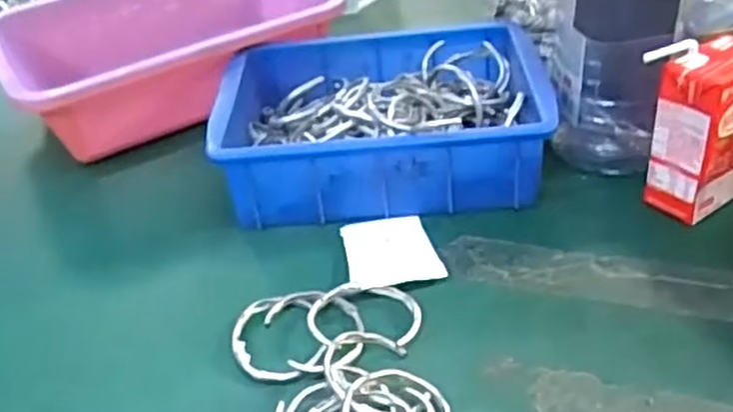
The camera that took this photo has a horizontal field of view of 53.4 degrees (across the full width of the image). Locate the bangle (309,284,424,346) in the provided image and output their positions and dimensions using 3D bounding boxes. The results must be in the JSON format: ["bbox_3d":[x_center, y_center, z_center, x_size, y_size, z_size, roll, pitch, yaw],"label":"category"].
[{"bbox_3d":[-0.001,0.066,0.448,0.067,0.011,0.050,-5,37,3],"label":"bangle"}]

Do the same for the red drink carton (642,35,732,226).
[{"bbox_3d":[0.224,-0.050,0.486,0.075,0.117,0.044,-25,41,-23],"label":"red drink carton"}]

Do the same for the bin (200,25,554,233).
[{"bbox_3d":[0.015,-0.068,0.577,0.236,0.073,0.171,-4,37,4],"label":"bin"}]

